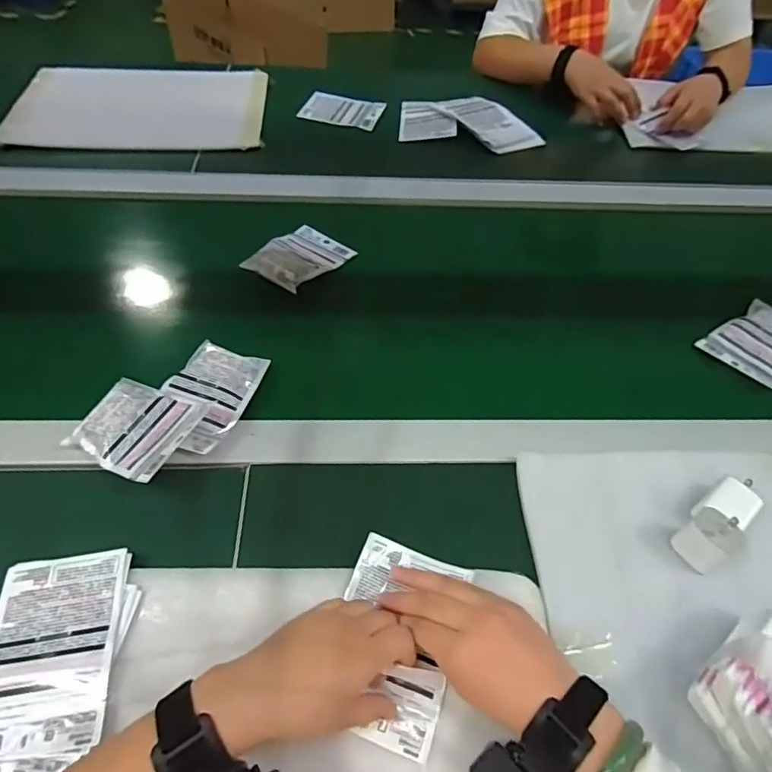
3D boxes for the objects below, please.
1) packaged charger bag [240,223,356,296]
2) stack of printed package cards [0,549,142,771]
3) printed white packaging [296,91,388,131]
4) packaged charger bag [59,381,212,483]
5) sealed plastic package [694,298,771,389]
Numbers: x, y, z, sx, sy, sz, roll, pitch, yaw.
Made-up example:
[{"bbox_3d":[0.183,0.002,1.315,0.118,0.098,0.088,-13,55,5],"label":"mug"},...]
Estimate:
[{"bbox_3d":[-0.111,-0.174,0.714,0.089,0.029,0.129,30,57,19],"label":"packaged charger bag"},{"bbox_3d":[-0.256,0.210,0.402,0.108,0.014,0.166,2,52,-2],"label":"stack of printed package cards"},{"bbox_3d":[-0.080,-0.499,0.972,0.142,0.009,0.104,13,55,8],"label":"printed white packaging"},{"bbox_3d":[-0.235,0.037,0.514,0.110,0.030,0.096,22,54,13],"label":"packaged charger bag"},{"bbox_3d":[0.458,-0.055,0.650,0.120,0.025,0.096,-32,61,-25],"label":"sealed plastic package"}]

